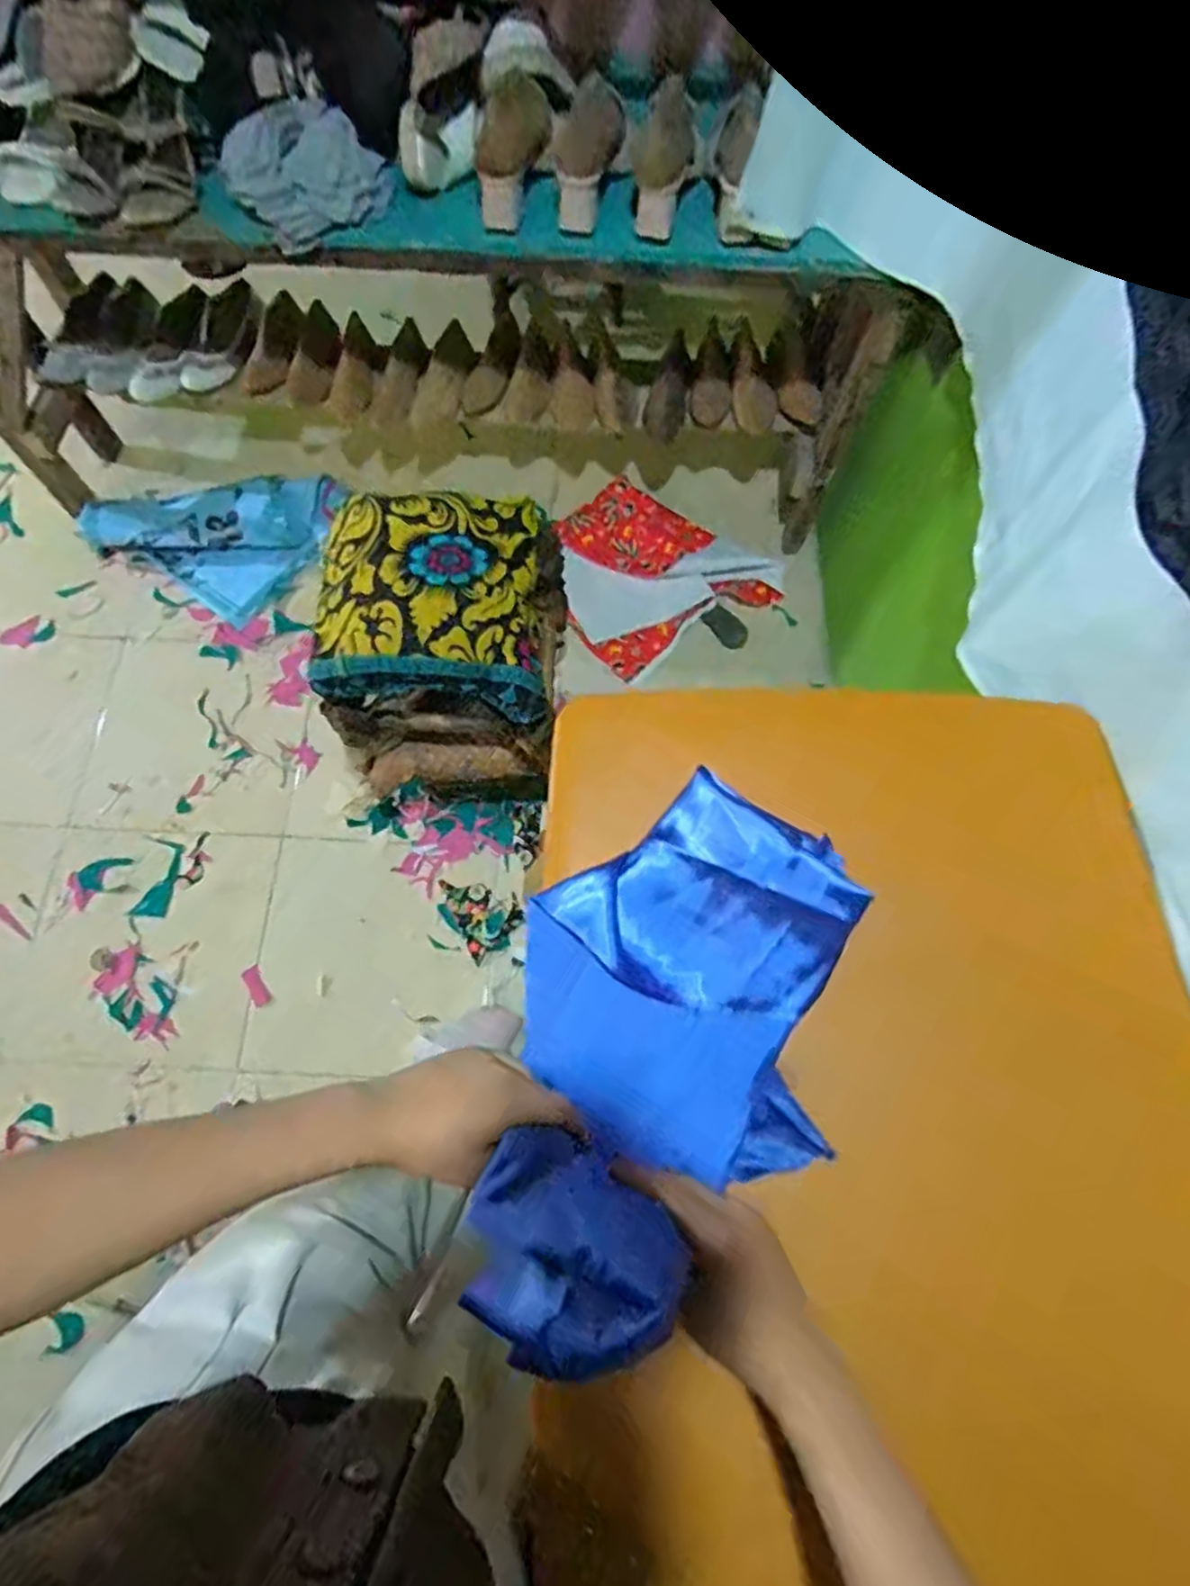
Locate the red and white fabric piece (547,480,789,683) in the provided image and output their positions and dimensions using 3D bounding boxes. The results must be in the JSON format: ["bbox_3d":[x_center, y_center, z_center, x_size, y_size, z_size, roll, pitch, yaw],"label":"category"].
[{"bbox_3d":[0.111,-0.466,1.445,0.402,0.065,0.387,-32,75,-11],"label":"red and white fabric piece"}]

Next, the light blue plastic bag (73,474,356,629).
[{"bbox_3d":[-0.784,-0.583,1.444,0.435,0.049,0.372,27,73,8],"label":"light blue plastic bag"}]

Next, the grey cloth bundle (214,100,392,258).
[{"bbox_3d":[-0.378,-0.806,0.886,0.188,0.078,0.174,-27,74,-10],"label":"grey cloth bundle"}]

